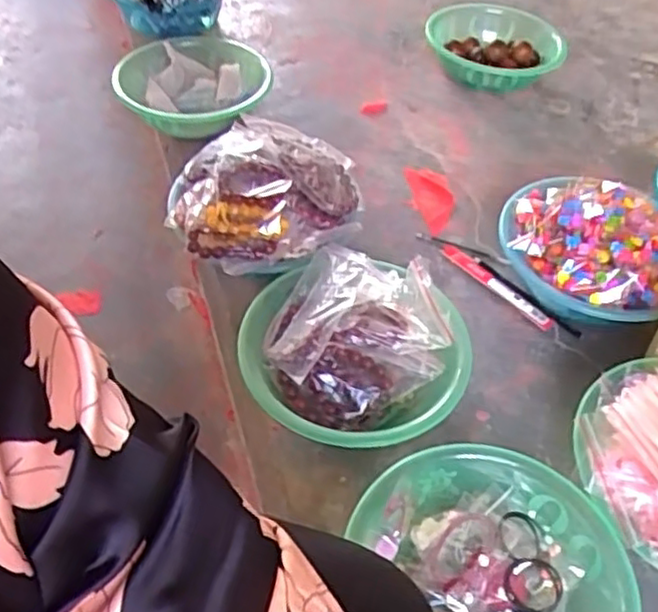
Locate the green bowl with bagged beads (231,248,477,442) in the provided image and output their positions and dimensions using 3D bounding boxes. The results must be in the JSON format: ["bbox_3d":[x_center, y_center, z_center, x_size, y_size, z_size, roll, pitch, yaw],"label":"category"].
[{"bbox_3d":[0.023,0.048,0.732,0.226,0.095,0.232,2,48,-2],"label":"green bowl with bagged beads"}]

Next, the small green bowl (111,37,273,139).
[{"bbox_3d":[-0.210,-0.352,1.078,0.246,0.068,0.249,14,48,8],"label":"small green bowl"}]

